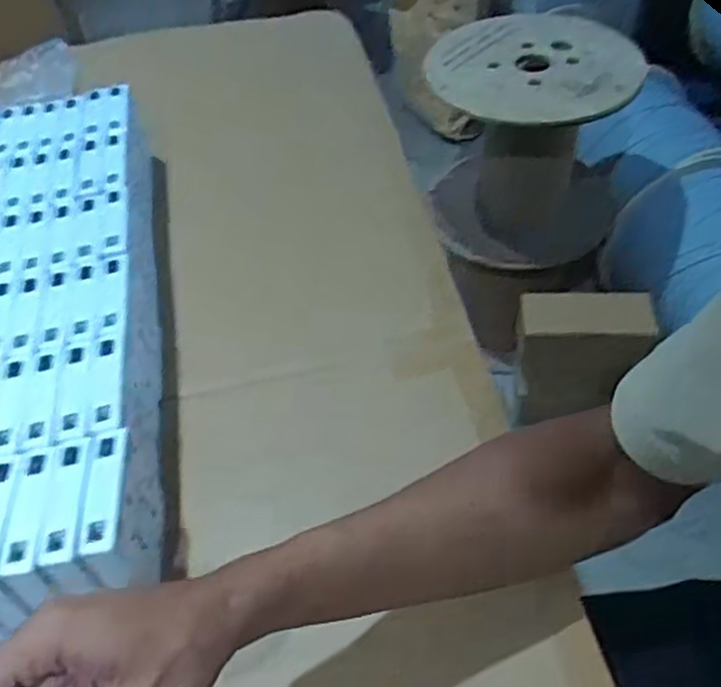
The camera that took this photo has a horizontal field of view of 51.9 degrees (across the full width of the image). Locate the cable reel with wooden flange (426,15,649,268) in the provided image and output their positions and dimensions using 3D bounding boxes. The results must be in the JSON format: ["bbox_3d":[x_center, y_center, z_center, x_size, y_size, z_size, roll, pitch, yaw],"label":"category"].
[{"bbox_3d":[0.301,-0.374,1.340,0.338,0.328,0.377,5,49,10],"label":"cable reel with wooden flange"}]

